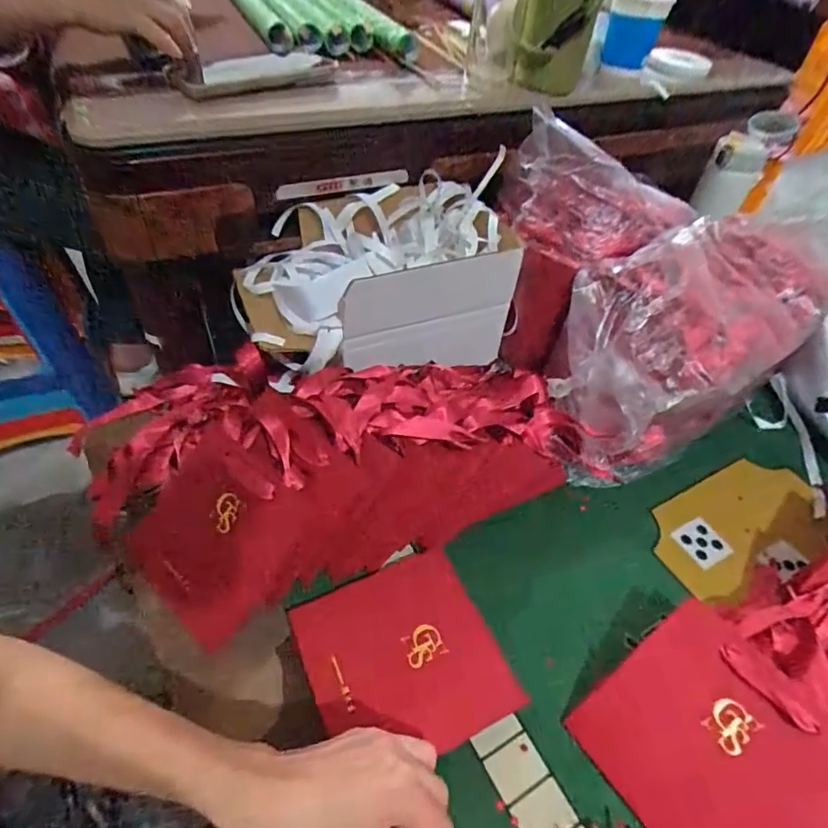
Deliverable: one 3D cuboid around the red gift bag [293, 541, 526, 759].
[{"bbox_3d":[-0.010,0.185,0.403,0.137,0.014,0.142,-17,51,-20],"label":"red gift bag"}]

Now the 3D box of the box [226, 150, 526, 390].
[{"bbox_3d":[-0.046,-0.139,0.560,0.276,0.136,0.166,-9,49,-14],"label":"box"}]

